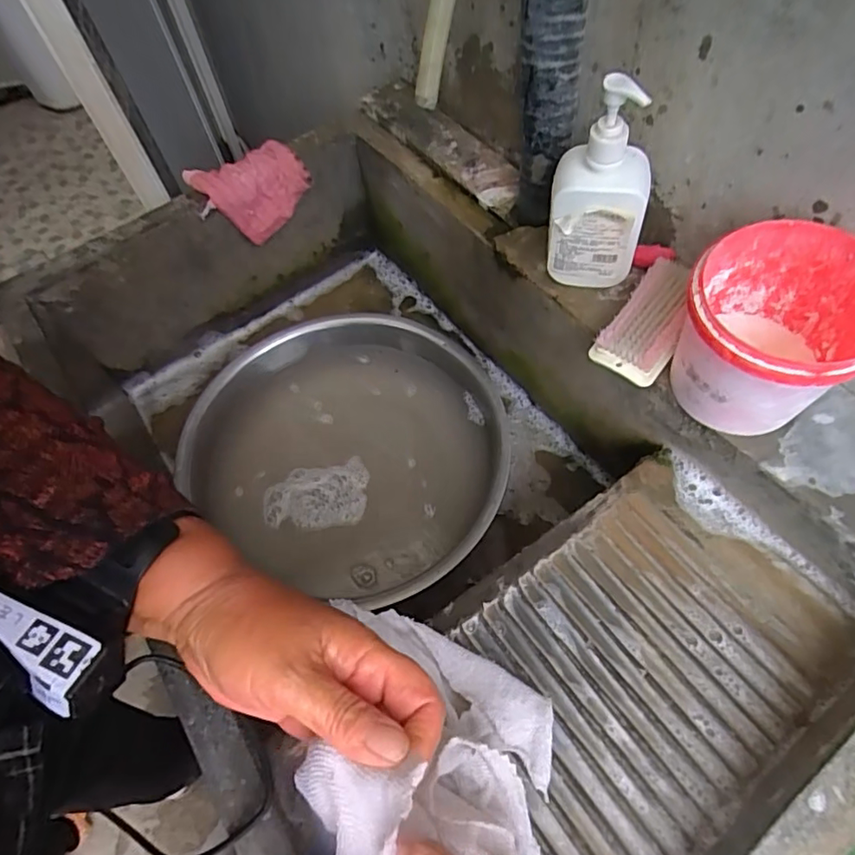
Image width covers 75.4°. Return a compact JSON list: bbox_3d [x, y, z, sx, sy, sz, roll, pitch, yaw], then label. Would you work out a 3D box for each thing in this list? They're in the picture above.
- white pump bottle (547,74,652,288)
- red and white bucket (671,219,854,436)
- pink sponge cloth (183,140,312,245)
[{"bbox_3d":[0.152,-0.212,0.492,0.085,0.187,0.058,6,61,7],"label":"white pump bottle"},{"bbox_3d":[0.265,-0.070,0.445,0.127,0.128,0.131,-2,61,3],"label":"red and white bucket"},{"bbox_3d":[-0.232,-0.311,0.734,0.148,0.077,0.078,-20,61,-8],"label":"pink sponge cloth"}]

